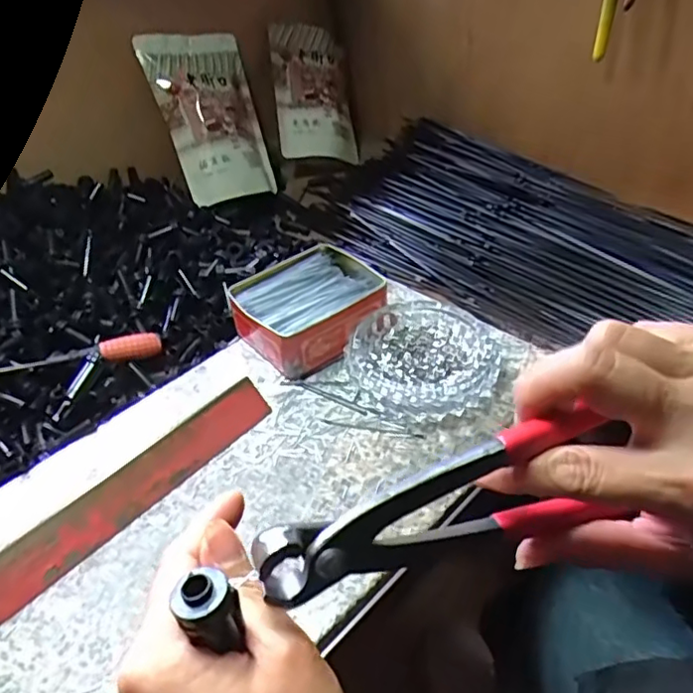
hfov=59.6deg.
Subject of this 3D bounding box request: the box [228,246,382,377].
[{"bbox_3d":[-0.034,-0.037,0.562,0.128,0.048,0.108,-29,47,-27],"label":"box"}]

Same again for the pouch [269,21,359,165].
[{"bbox_3d":[-0.045,-0.356,0.849,0.116,0.183,0.027,-6,-3,-26],"label":"pouch"}]

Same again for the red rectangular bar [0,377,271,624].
[{"bbox_3d":[-0.148,0.096,0.431,0.027,0.026,0.227,29,50,32],"label":"red rectangular bar"}]

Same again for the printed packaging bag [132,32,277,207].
[{"bbox_3d":[-0.163,-0.289,0.761,0.130,0.209,0.031,-25,4,-34],"label":"printed packaging bag"}]

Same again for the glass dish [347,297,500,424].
[{"bbox_3d":[0.060,0.012,0.508,0.113,0.032,0.122,-2,40,2],"label":"glass dish"}]

